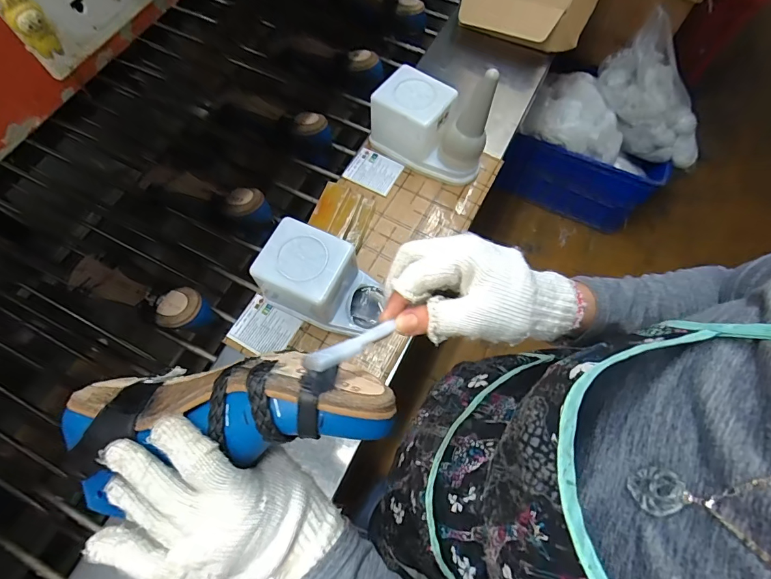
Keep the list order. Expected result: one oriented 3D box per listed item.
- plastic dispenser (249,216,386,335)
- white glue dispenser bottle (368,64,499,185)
[{"bbox_3d":[-0.086,-0.009,0.557,0.161,0.109,0.100,22,69,10],"label":"plastic dispenser"},{"bbox_3d":[0.075,-0.274,0.640,0.189,0.158,0.100,32,71,13],"label":"white glue dispenser bottle"}]

